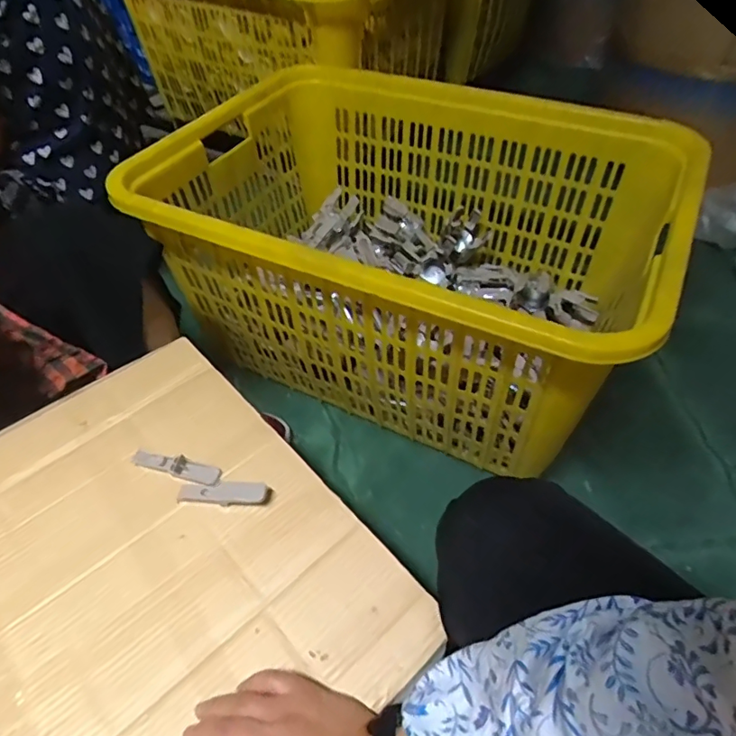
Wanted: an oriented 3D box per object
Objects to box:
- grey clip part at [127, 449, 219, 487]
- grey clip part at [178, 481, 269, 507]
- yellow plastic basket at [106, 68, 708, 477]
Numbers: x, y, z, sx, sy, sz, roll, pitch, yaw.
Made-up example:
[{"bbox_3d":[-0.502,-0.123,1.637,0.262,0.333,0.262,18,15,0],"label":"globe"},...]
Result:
[{"bbox_3d":[-0.211,0.107,0.559,0.102,0.019,0.024,13,50,13],"label":"grey clip part"},{"bbox_3d":[-0.151,0.130,0.533,0.094,0.008,0.026,2,63,10],"label":"grey clip part"},{"bbox_3d":[0.071,-0.210,0.941,0.796,0.377,0.606,20,52,18],"label":"yellow plastic basket"}]

